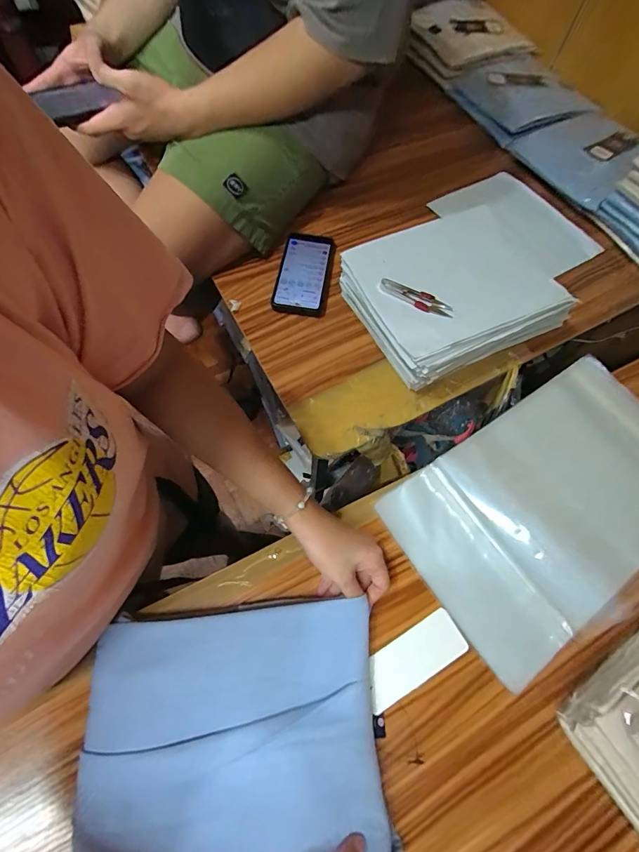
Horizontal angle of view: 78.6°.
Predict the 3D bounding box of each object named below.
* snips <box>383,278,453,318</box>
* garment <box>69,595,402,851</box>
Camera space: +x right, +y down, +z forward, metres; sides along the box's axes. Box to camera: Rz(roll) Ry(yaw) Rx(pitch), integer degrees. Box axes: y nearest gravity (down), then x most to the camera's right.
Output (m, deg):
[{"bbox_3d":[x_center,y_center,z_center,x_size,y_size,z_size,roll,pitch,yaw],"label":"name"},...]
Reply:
[{"bbox_3d":[0.129,-0.171,0.523,0.101,0.008,0.023,29,67,10],"label":"snips"},{"bbox_3d":[-0.075,0.272,0.349,0.254,0.027,0.195,-3,65,-4],"label":"garment"}]

